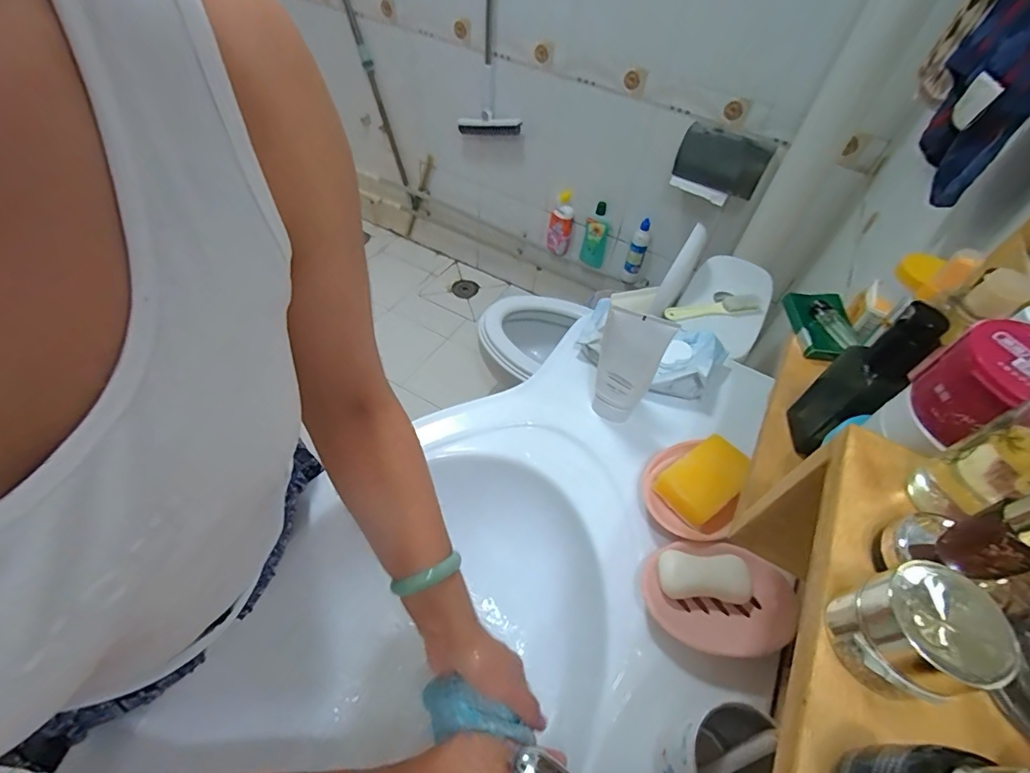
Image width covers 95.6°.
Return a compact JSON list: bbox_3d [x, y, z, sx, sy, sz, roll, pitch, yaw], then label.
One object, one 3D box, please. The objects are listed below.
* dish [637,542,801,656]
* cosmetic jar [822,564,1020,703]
[{"bbox_3d":[0.205,0.219,0.481,0.148,0.046,0.106,6,52,0],"label":"dish"},{"bbox_3d":[0.147,0.091,0.174,0.039,0.040,0.039,3,52,-3],"label":"cosmetic jar"}]

